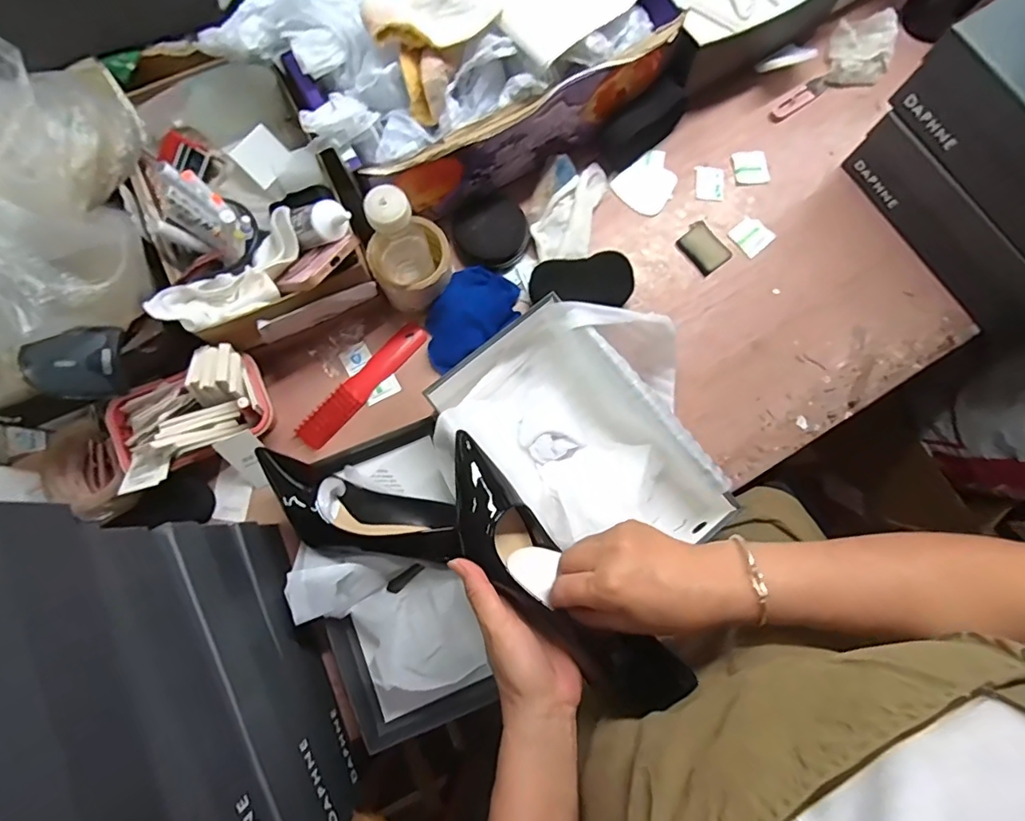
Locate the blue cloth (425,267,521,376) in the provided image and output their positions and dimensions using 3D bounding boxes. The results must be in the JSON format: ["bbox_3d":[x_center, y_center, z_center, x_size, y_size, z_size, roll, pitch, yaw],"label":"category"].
[{"bbox_3d":[-0.051,-0.115,0.619,0.138,0.042,0.088,-40,83,-7],"label":"blue cloth"}]

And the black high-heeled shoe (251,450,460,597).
[{"bbox_3d":[-0.173,0.123,0.563,0.227,0.069,0.101,24,80,-15],"label":"black high-heeled shoe"}]

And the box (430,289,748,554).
[{"bbox_3d":[0.062,0.038,0.565,0.188,0.114,0.285,-41,83,-8],"label":"box"}]

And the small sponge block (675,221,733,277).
[{"bbox_3d":[0.244,-0.207,0.666,0.046,0.010,0.063,-38,83,-7],"label":"small sponge block"}]

